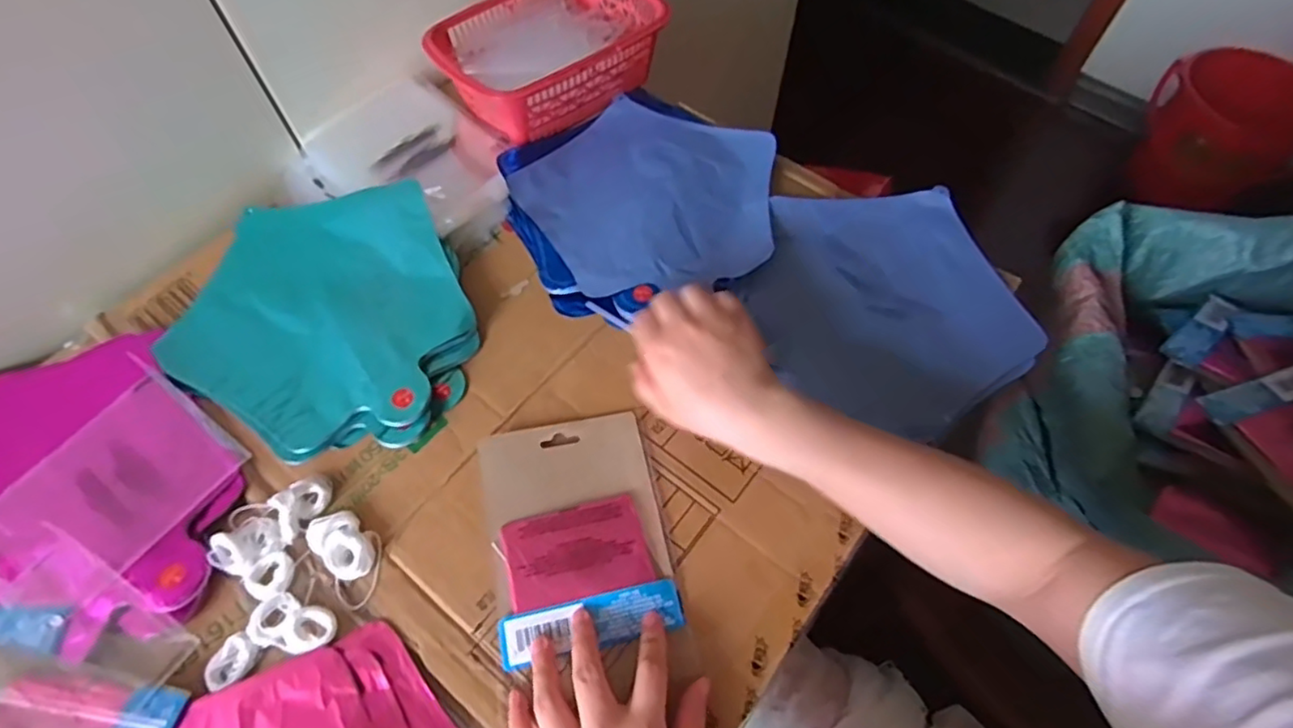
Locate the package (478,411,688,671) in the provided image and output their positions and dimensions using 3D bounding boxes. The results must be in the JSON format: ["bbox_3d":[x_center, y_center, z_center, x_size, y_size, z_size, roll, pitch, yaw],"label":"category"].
[{"bbox_3d":[-0.047,0.109,0.435,0.114,0.013,0.147,-11,63,-8],"label":"package"}]

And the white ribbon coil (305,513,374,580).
[{"bbox_3d":[-0.198,0.117,0.416,0.031,0.010,0.048,-35,69,-18],"label":"white ribbon coil"}]

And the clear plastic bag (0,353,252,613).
[{"bbox_3d":[-0.363,0.083,0.428,0.117,0.020,0.149,29,61,18],"label":"clear plastic bag"}]

